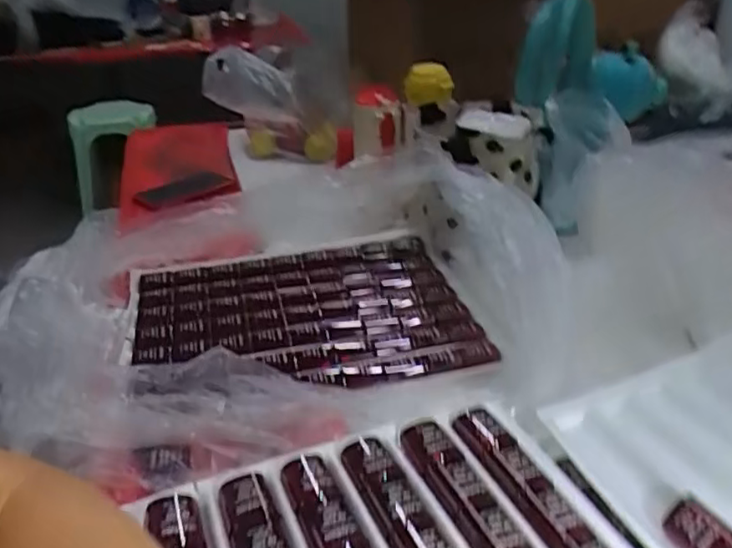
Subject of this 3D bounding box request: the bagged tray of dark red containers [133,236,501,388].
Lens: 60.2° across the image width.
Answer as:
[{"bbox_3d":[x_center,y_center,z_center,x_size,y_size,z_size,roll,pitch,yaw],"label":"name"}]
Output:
[{"bbox_3d":[-0.076,0.045,0.725,0.367,0.040,0.276,-5,29,-8],"label":"bagged tray of dark red containers"}]

